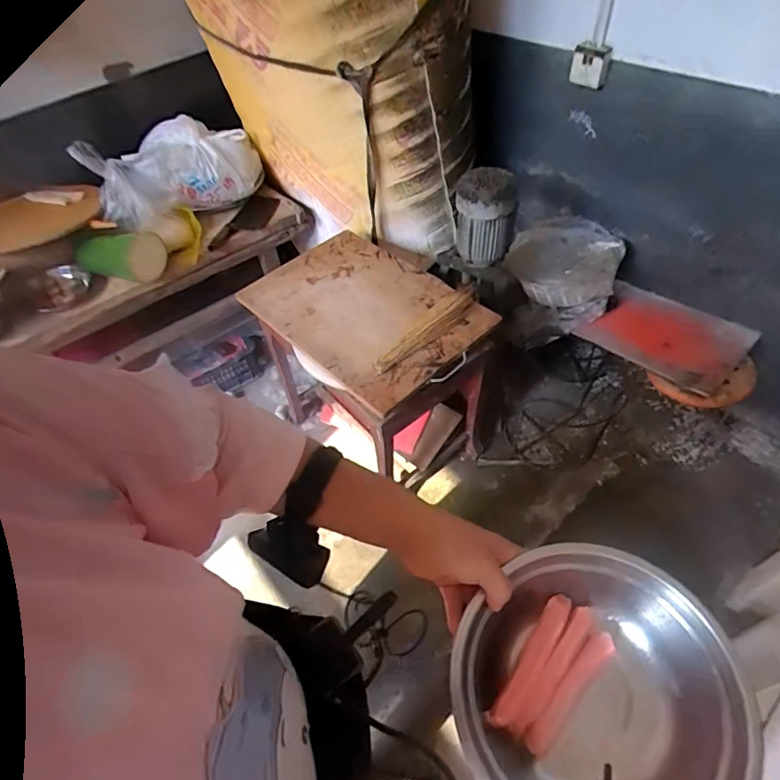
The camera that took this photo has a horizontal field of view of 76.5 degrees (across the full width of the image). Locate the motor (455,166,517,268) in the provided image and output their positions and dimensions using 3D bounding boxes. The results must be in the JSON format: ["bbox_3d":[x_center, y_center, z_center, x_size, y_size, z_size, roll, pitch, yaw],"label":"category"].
[{"bbox_3d":[0.240,-0.434,1.235,0.139,0.225,0.117,12,53,12],"label":"motor"}]

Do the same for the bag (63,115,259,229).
[{"bbox_3d":[-0.573,-0.599,1.342,0.457,0.226,0.125,-20,53,-12],"label":"bag"}]

